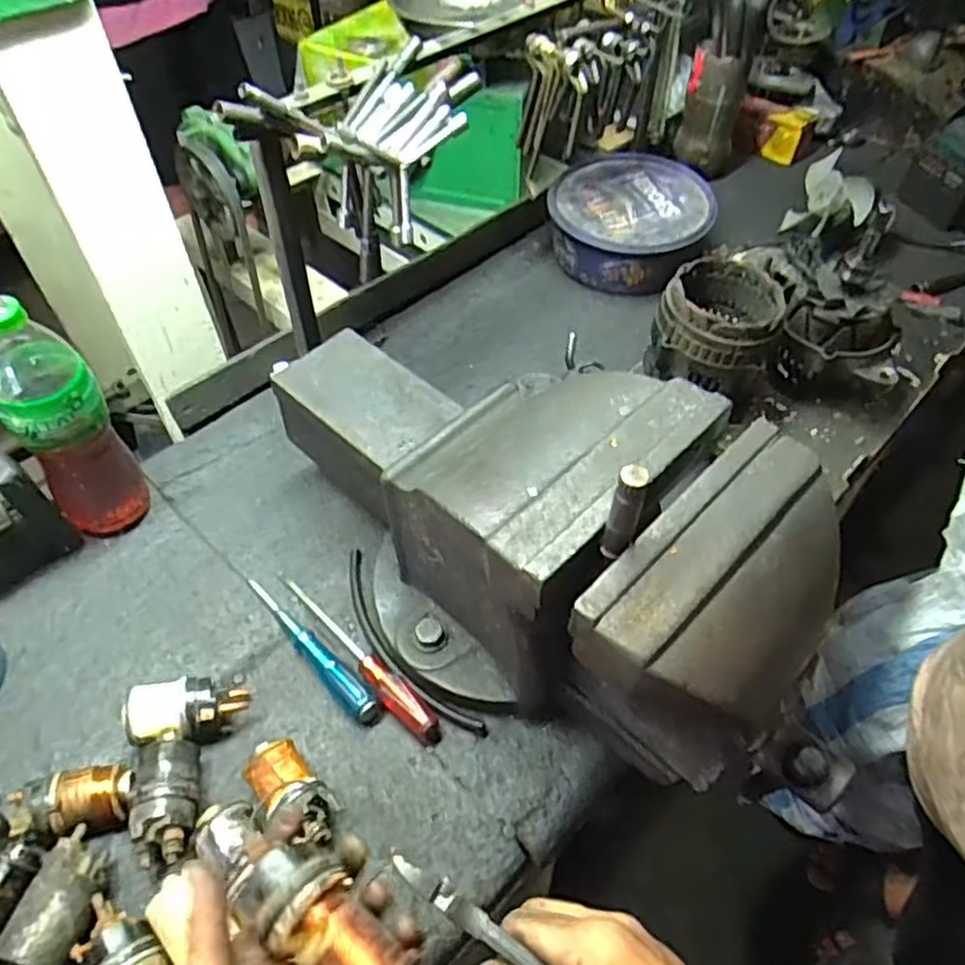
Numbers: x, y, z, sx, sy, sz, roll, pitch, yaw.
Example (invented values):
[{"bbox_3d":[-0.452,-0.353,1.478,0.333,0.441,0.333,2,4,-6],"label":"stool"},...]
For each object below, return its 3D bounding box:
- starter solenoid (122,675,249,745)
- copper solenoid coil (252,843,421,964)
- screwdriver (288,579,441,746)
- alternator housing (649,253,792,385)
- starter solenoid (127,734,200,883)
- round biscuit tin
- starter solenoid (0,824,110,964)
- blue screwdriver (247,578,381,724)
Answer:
[{"bbox_3d":[-0.249,0.193,0.600,0.090,0.053,0.052,-3,52,-3],"label":"starter solenoid"},{"bbox_3d":[-0.080,0.236,0.375,0.095,0.047,0.048,37,60,25],"label":"copper solenoid coil"},{"bbox_3d":[-0.118,0.155,0.646,0.216,0.028,0.025,37,60,25],"label":"screwdriver"},{"bbox_3d":[0.257,-0.172,0.767,0.125,0.081,0.130,26,56,19],"label":"alternator housing"},{"bbox_3d":[-0.247,0.251,0.559,0.053,0.044,0.100,-17,54,-13],"label":"starter solenoid"},{"bbox_3d":[0.215,-0.374,1.026,0.213,0.096,0.225,0,52,0],"label":"round biscuit tin"},{"bbox_3d":[-0.305,0.312,0.505,0.050,0.043,0.110,11,52,8],"label":"starter solenoid"},{"bbox_3d":[-0.163,0.150,0.651,0.193,0.028,0.020,38,60,26],"label":"blue screwdriver"}]

